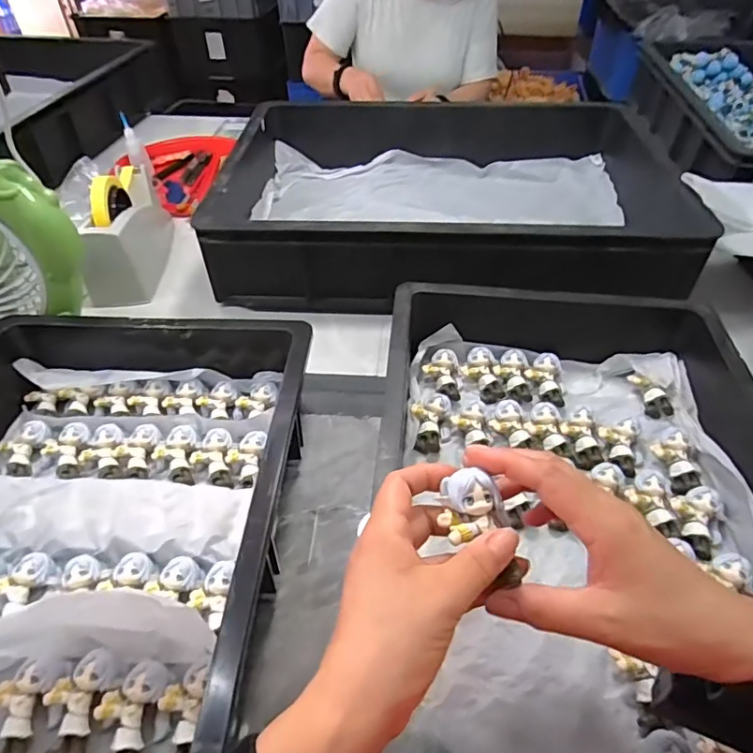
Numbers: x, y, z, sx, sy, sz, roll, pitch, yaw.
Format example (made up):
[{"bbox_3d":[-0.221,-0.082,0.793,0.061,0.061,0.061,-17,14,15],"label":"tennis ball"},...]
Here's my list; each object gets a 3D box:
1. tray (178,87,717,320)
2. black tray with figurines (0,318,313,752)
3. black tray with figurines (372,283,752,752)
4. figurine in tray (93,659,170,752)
[{"bbox_3d":[0.084,-0.236,0.717,0.558,0.129,0.406,2,45,3],"label":"tray"},{"bbox_3d":[-0.233,0.098,0.400,0.322,0.080,0.496,1,45,1],"label":"black tray with figurines"},{"bbox_3d":[0.156,0.098,0.404,0.303,0.092,0.448,3,45,4],"label":"black tray with figurines"},{"bbox_3d":[-0.155,0.212,0.327,0.034,0.018,0.063,7,46,7],"label":"figurine in tray"}]

